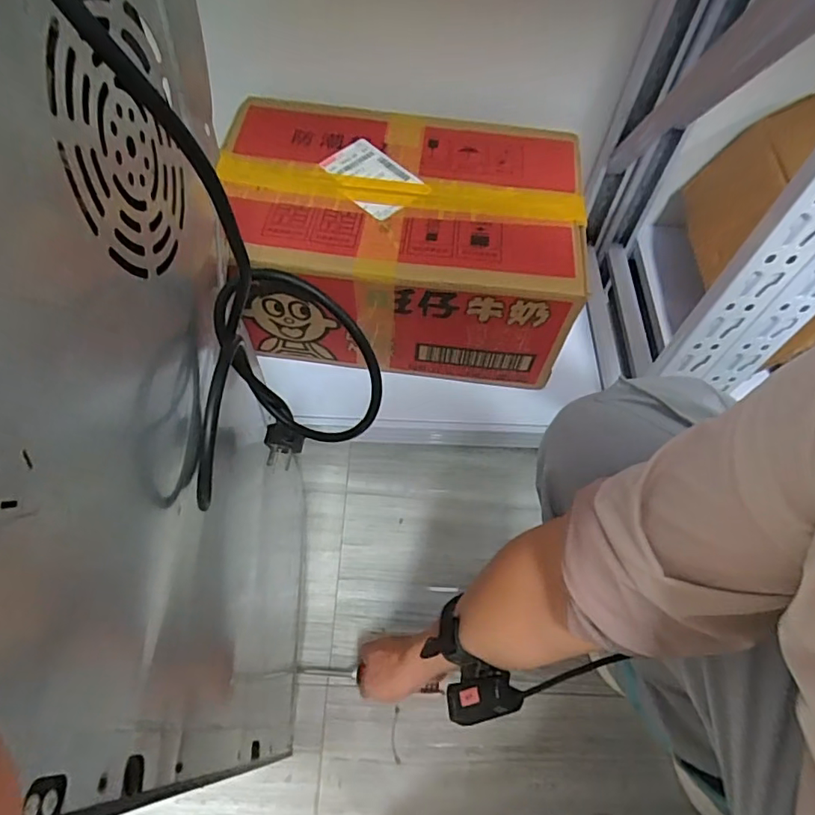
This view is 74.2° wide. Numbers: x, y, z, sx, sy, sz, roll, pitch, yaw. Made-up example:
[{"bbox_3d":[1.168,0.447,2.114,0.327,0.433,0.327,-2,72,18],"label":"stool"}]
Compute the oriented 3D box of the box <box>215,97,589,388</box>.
[{"bbox_3d":[-0.014,-0.216,0.703,0.429,0.178,0.287,7,60,2],"label":"box"}]

